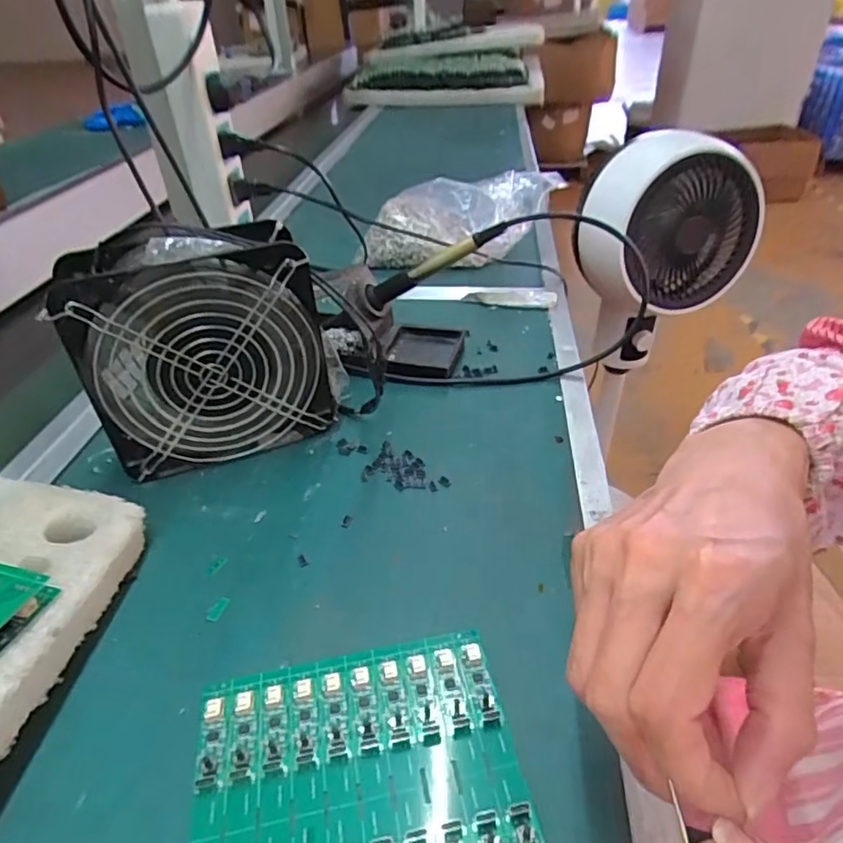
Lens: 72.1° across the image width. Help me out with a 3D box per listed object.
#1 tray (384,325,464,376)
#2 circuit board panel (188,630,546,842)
[{"bbox_3d":[0.000,-0.062,0.512,0.063,0.014,0.076,6,38,11],"label":"tray"},{"bbox_3d":[-0.025,0.157,0.240,0.136,0.005,0.131,-9,37,-8],"label":"circuit board panel"}]

